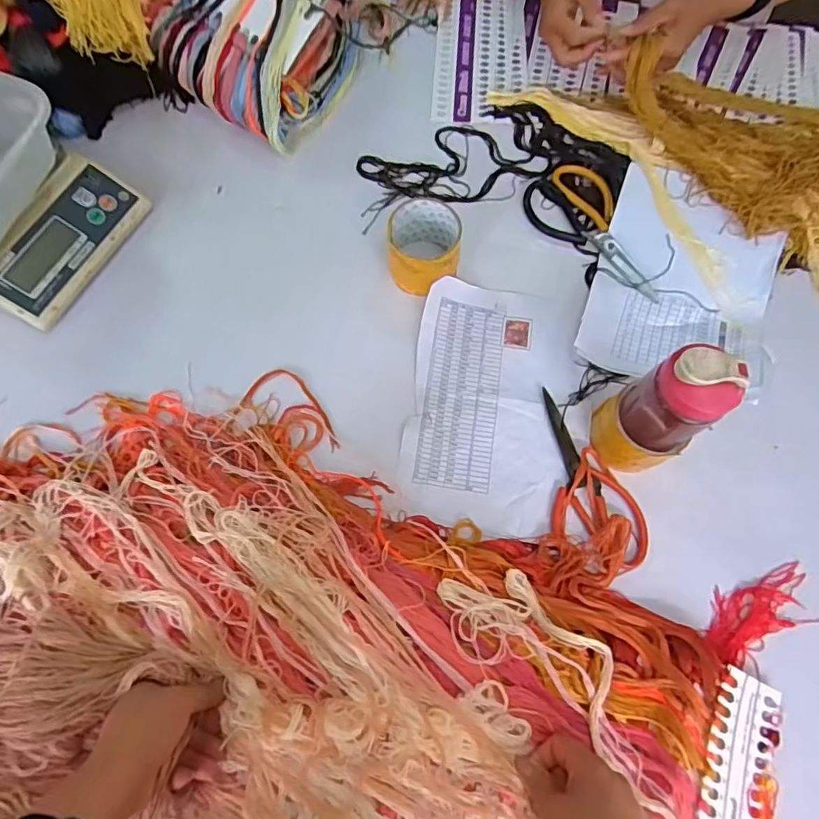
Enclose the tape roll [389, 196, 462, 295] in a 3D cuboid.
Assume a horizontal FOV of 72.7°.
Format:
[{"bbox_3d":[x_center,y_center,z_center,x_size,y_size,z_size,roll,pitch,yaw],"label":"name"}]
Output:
[{"bbox_3d":[0.016,-0.180,0.639,0.081,0.069,0.093,8,71,1],"label":"tape roll"}]

